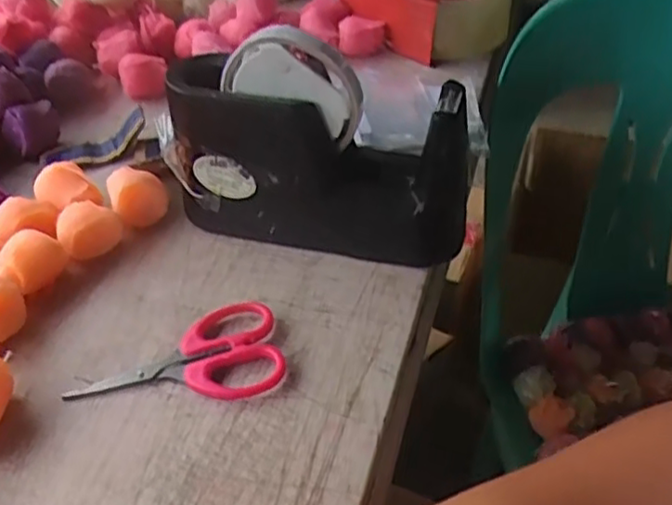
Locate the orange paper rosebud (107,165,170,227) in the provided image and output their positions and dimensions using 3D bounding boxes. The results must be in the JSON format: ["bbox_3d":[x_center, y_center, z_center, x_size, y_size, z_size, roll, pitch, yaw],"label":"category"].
[{"bbox_3d":[-0.134,-0.039,0.462,0.036,0.038,0.033,-18,44,-15],"label":"orange paper rosebud"}]

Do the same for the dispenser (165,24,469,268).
[{"bbox_3d":[-0.013,-0.065,0.418,0.186,0.128,0.058,7,43,12],"label":"dispenser"}]

